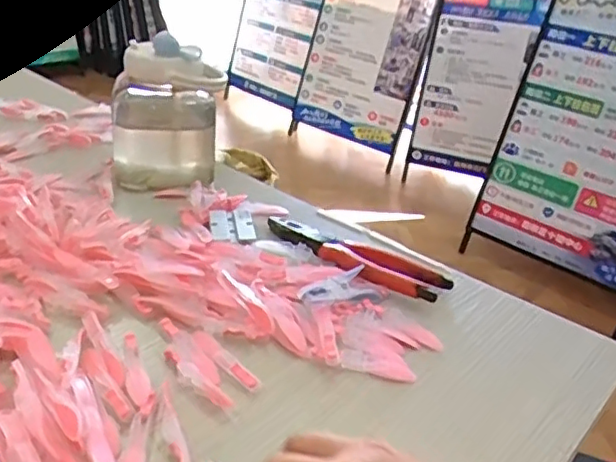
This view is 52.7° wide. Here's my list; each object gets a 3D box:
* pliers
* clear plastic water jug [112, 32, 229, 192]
[{"bbox_3d":[0.040,0.021,0.585,0.188,0.018,0.047,22,32,27],"label":"pliers"},{"bbox_3d":[-0.160,-0.133,0.707,0.118,0.149,0.106,-3,29,-16],"label":"clear plastic water jug"}]

